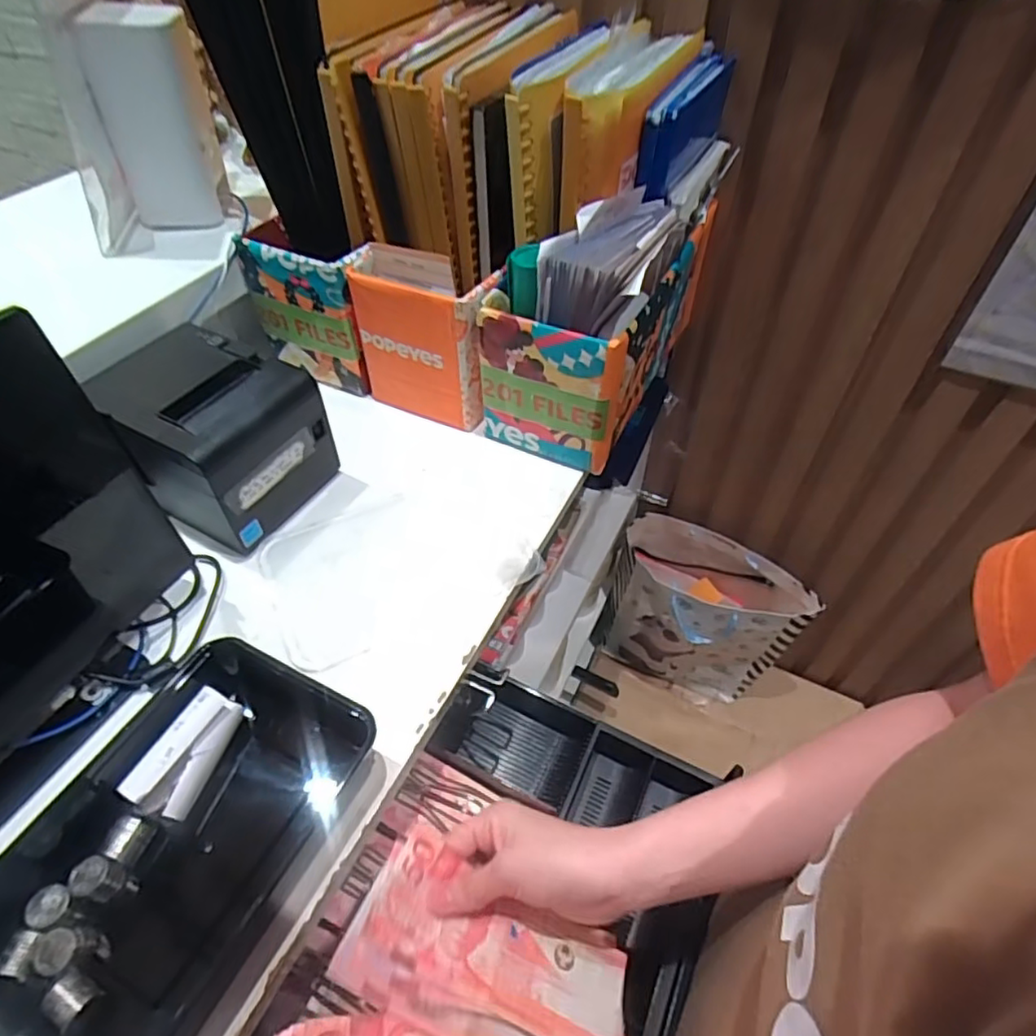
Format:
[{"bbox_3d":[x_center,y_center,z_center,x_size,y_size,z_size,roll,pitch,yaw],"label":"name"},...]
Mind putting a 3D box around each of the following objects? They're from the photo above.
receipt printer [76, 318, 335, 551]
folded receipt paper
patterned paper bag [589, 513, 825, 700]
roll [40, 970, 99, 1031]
[{"bbox_3d":[-0.279,-0.072,0.580,0.152,0.142,0.135,23,52,18],"label":"receipt printer"},{"bbox_3d":[-0.225,0.159,0.428,0.043,0.016,0.083,45,50,-21],"label":"folded receipt paper"},{"bbox_3d":[0.321,0.194,1.144,0.320,0.313,0.156,24,53,20],"label":"patterned paper bag"},{"bbox_3d":[-0.253,0.273,0.352,0.022,0.016,0.020,21,52,17],"label":"roll"}]

